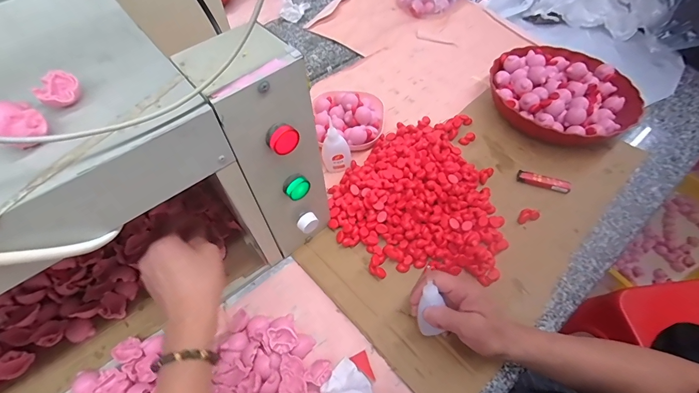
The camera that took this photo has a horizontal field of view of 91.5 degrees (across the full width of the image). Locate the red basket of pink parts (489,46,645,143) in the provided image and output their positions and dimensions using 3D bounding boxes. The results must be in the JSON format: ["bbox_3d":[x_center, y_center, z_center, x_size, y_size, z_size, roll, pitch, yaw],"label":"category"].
[{"bbox_3d":[0.365,-0.177,0.593,0.231,0.060,0.219,-1,56,1],"label":"red basket of pink parts"}]

